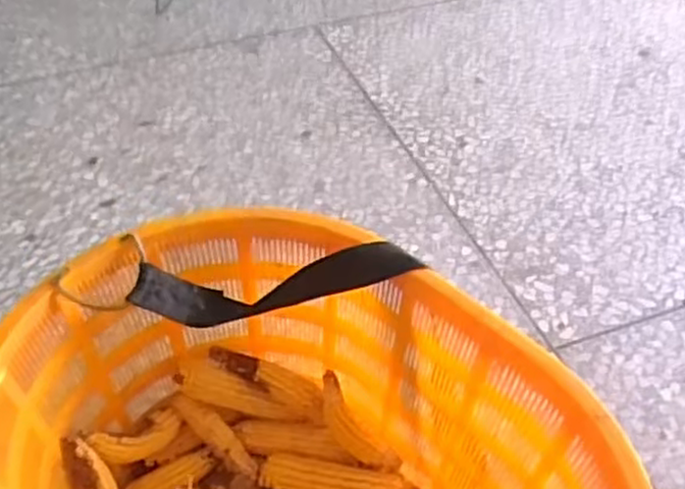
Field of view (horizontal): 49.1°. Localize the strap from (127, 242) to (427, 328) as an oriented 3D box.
[{"bbox_3d":[-0.073,0.051,0.846,0.307,0.079,0.044,-6,45,-6],"label":"strap"}]

